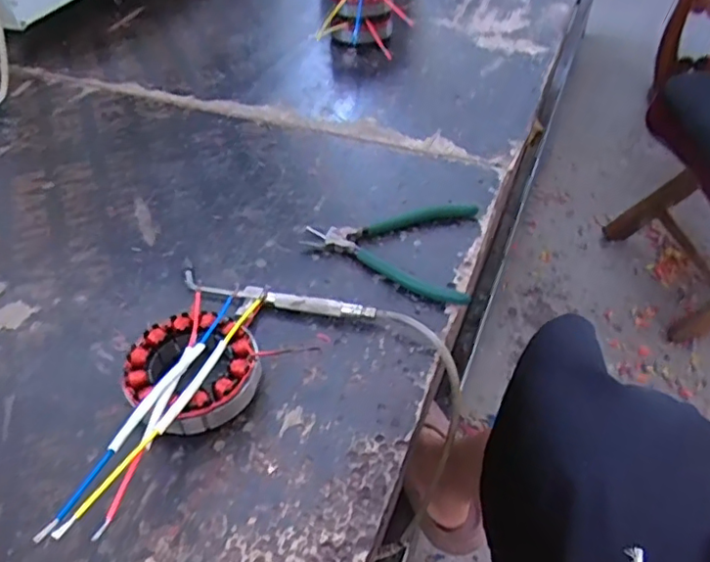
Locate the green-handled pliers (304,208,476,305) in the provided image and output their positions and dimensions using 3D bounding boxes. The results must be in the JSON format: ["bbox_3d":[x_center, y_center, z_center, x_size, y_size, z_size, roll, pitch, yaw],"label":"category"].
[{"bbox_3d":[0.042,-0.041,0.538,0.156,0.009,0.124,19,46,19],"label":"green-handled pliers"}]

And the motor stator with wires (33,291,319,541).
[{"bbox_3d":[-0.121,0.074,0.395,0.092,0.040,0.206,23,48,23],"label":"motor stator with wires"}]

